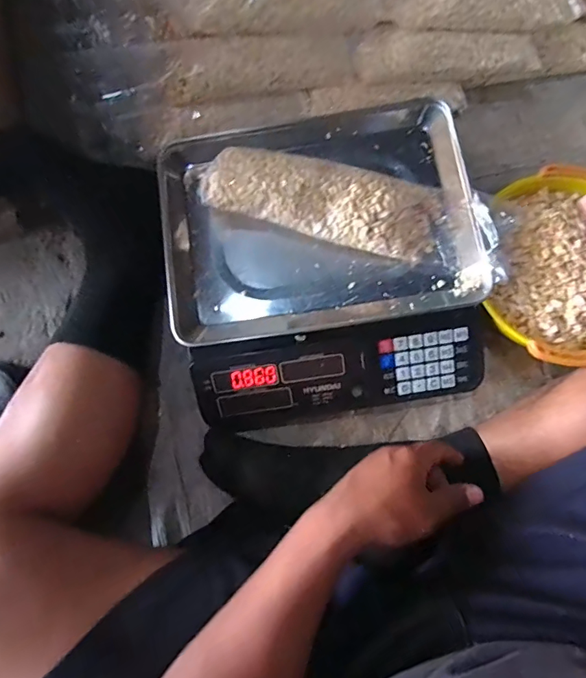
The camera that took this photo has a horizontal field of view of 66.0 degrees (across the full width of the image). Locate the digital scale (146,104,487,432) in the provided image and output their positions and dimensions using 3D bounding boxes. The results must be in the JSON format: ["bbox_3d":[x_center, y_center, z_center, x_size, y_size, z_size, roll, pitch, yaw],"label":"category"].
[{"bbox_3d":[0.032,-0.084,0.511,0.328,0.098,0.330,-11,80,-1],"label":"digital scale"}]

